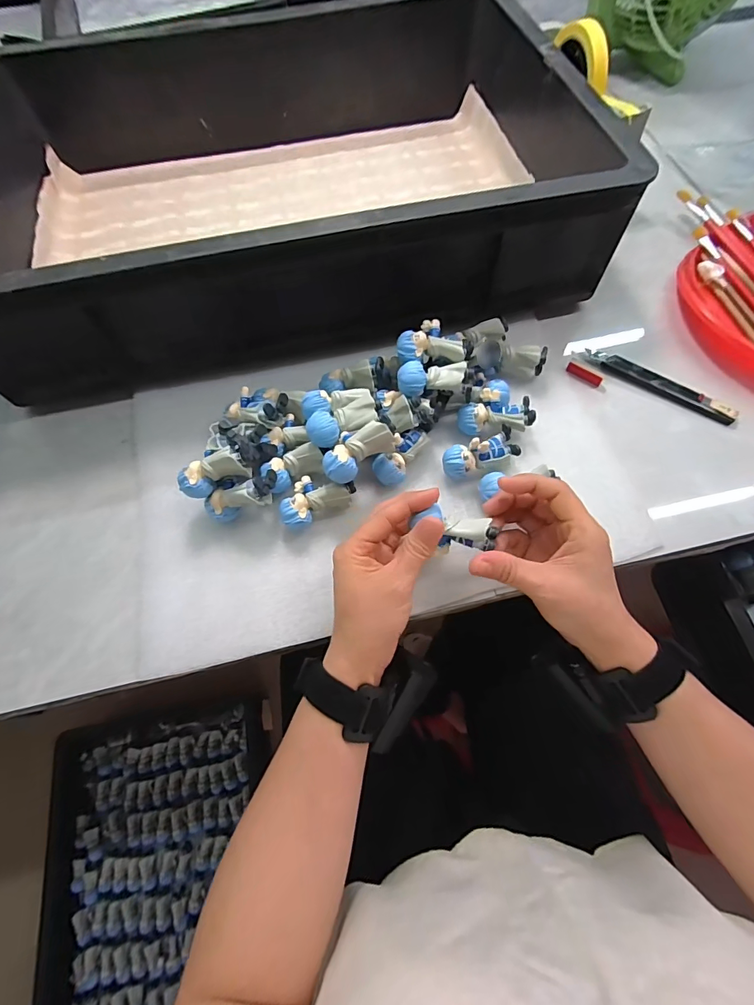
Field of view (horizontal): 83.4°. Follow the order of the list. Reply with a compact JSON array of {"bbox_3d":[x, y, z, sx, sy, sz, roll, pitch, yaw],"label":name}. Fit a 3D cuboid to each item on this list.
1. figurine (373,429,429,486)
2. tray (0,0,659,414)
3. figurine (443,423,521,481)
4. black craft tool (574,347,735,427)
[{"bbox_3d":[0.022,-0.037,0.354,0.053,0.037,0.025,-39,70,-15],"label":"figurine"},{"bbox_3d":[-0.101,-0.345,0.446,0.571,0.124,0.404,-12,66,-4],"label":"tray"},{"bbox_3d":[0.086,-0.039,0.351,0.062,0.037,0.029,-20,66,-8],"label":"figurine"},{"bbox_3d":[0.258,-0.112,0.395,0.144,0.010,0.019,33,70,15],"label":"black craft tool"}]

